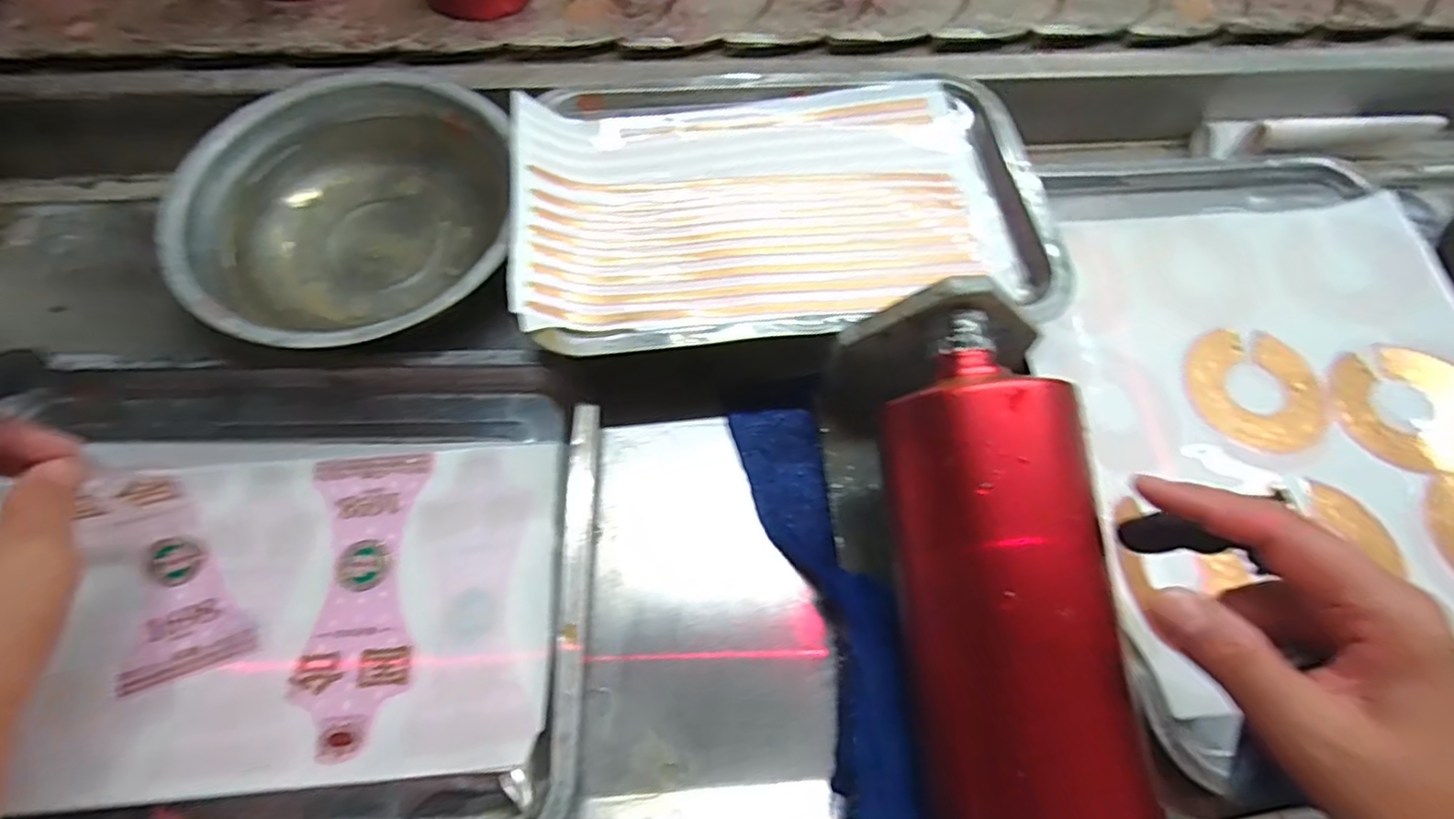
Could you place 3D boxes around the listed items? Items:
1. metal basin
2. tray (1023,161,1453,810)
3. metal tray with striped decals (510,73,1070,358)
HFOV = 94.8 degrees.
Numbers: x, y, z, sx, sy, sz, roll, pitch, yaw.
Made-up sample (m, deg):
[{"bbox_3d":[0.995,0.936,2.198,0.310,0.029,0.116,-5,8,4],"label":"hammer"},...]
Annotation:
[{"bbox_3d":[-0.229,-0.121,0.409,0.188,0.047,0.211,-8,69,-5],"label":"metal basin"},{"bbox_3d":[0.334,0.001,0.399,0.284,0.036,0.372,-9,70,-1],"label":"tray"},{"bbox_3d":[0.031,-0.127,0.401,0.302,0.026,0.199,-5,65,-7],"label":"metal tray with striped decals"}]

